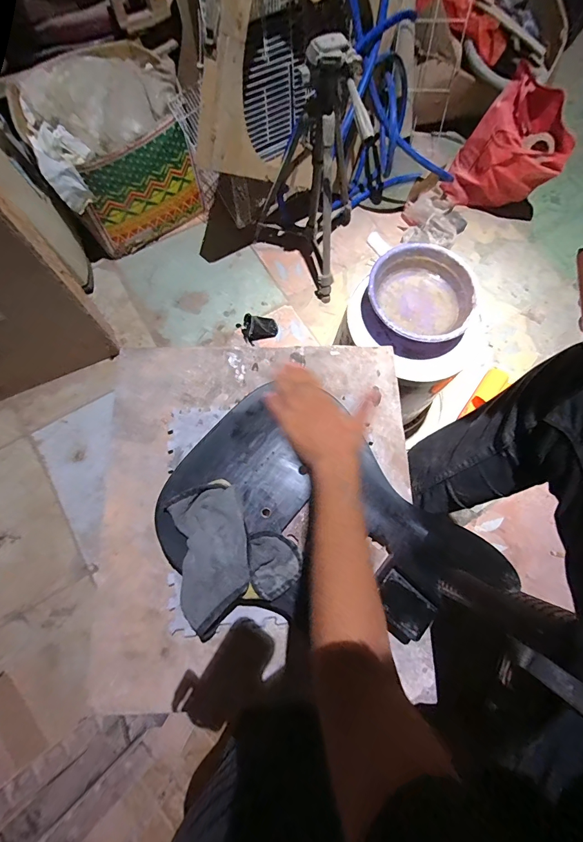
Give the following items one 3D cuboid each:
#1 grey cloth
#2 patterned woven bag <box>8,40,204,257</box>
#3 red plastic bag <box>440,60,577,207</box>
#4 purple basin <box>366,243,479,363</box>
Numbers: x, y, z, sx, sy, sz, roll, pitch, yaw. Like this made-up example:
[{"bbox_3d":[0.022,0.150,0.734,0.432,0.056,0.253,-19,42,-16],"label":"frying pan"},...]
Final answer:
[{"bbox_3d":[-0.079,0.151,0.444,0.148,0.052,0.162,-26,76,-10],"label":"grey cloth"},{"bbox_3d":[-0.482,-0.748,1.050,0.395,0.312,0.336,-31,77,-11],"label":"patterned woven bag"},{"bbox_3d":[0.660,-0.807,1.123,0.279,0.290,0.161,27,74,6],"label":"red plastic bag"},{"bbox_3d":[0.239,-0.229,0.706,0.188,0.071,0.191,1,73,-2],"label":"purple basin"}]

